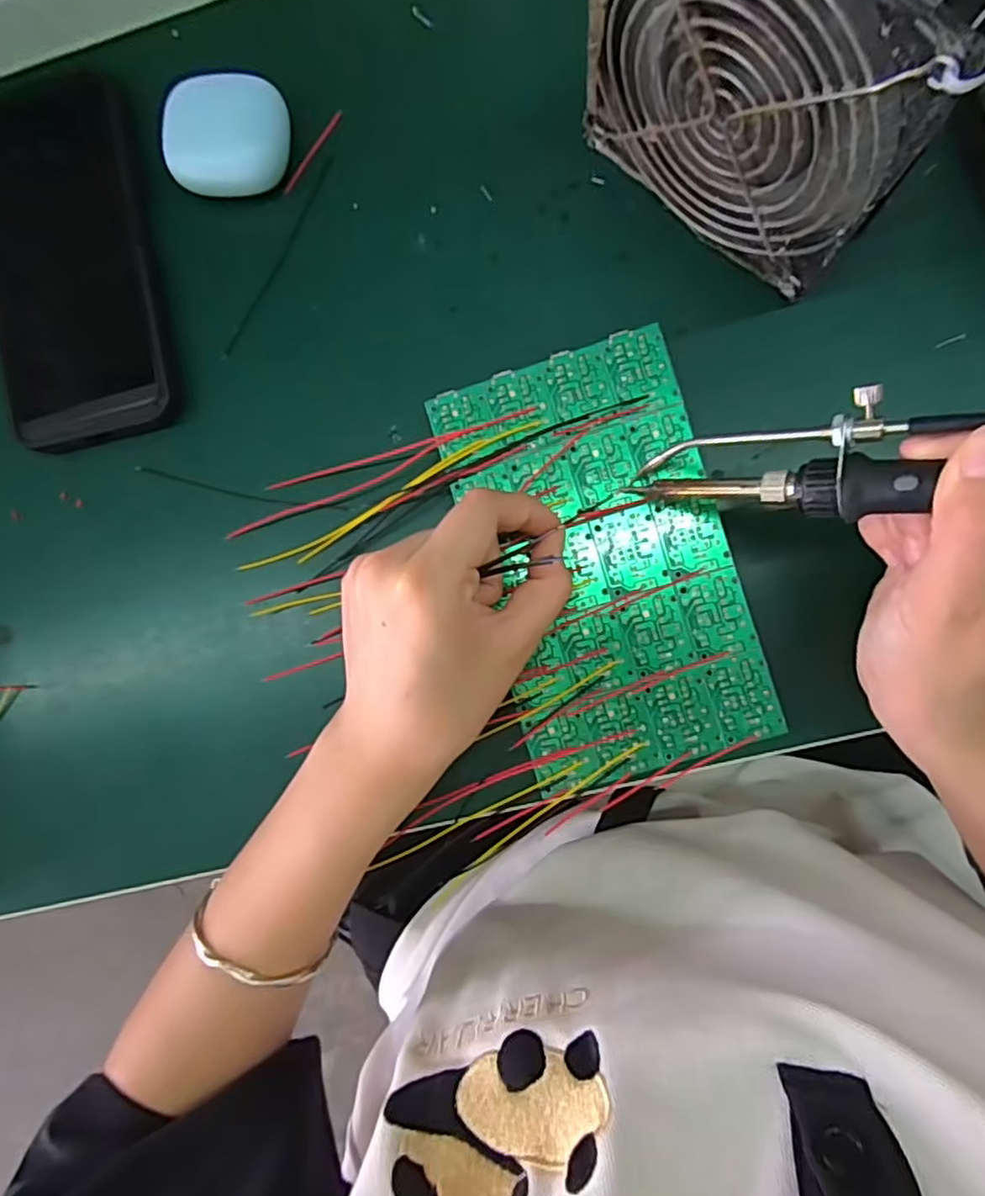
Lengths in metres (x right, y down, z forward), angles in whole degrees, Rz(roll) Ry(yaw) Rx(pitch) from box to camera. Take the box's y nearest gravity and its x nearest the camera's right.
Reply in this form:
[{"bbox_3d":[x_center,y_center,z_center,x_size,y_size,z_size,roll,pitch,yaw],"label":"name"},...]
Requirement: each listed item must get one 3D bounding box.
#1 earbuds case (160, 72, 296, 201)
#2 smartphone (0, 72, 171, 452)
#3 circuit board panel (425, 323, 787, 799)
[{"bbox_3d":[-0.117,-0.205,0.288,0.050,0.022,0.051,-1,90,6],"label":"earbuds case"},{"bbox_3d":[-0.194,-0.155,0.296,0.076,0.015,0.160,-11,88,6],"label":"smartphone"},{"bbox_3d":[0.046,-0.016,0.273,0.100,0.017,0.172,-17,88,6],"label":"circuit board panel"}]

